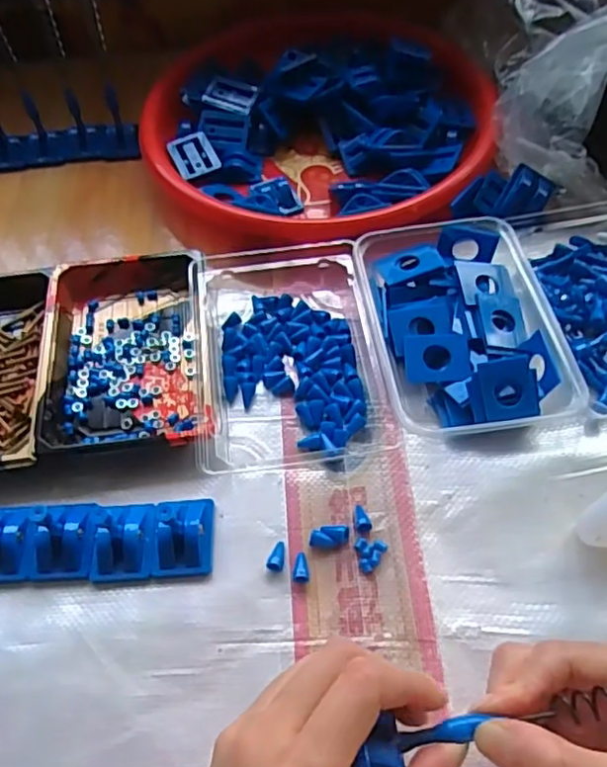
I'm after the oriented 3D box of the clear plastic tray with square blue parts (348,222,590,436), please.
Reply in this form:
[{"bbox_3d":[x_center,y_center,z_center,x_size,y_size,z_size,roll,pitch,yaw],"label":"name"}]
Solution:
[{"bbox_3d":[0.100,-0.041,0.413,0.110,0.034,0.157,-6,56,-1],"label":"clear plastic tray with square blue parts"}]

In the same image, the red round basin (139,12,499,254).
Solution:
[{"bbox_3d":[0.009,-0.230,0.532,0.292,0.051,0.278,-2,56,2],"label":"red round basin"}]

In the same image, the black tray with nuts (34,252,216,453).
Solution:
[{"bbox_3d":[-0.118,-0.024,0.422,0.108,0.029,0.156,-8,56,-2],"label":"black tray with nuts"}]

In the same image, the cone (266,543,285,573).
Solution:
[{"bbox_3d":[-0.015,0.097,0.352,0.009,0.007,0.017,6,57,7],"label":"cone"}]

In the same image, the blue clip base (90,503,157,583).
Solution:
[{"bbox_3d":[-0.101,0.089,0.355,0.035,0.019,0.043,0,57,3],"label":"blue clip base"}]

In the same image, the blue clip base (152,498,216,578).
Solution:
[{"bbox_3d":[-0.069,0.086,0.354,0.032,0.020,0.042,-3,56,1],"label":"blue clip base"}]

